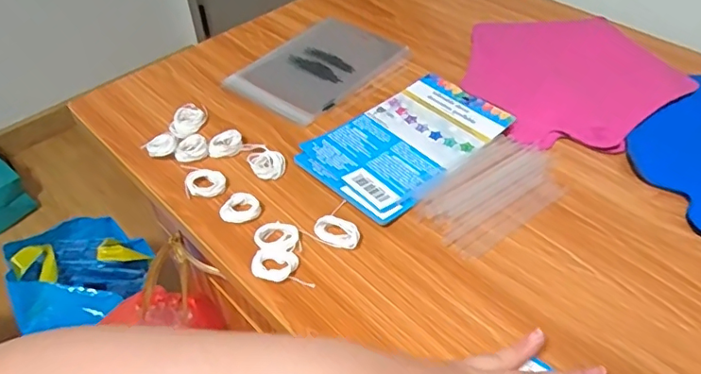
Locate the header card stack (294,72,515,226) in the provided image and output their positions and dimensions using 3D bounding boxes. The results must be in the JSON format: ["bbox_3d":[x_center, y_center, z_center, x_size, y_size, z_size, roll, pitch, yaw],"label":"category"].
[{"bbox_3d":[0.053,-0.047,0.502,0.191,0.008,0.122,-36,54,-28],"label":"header card stack"}]

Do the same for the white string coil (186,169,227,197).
[{"bbox_3d":[-0.127,-0.004,0.465,0.035,0.006,0.026,-1,45,1],"label":"white string coil"}]

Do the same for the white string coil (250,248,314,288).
[{"bbox_3d":[-0.050,0.060,0.400,0.048,0.007,0.028,5,46,7],"label":"white string coil"}]

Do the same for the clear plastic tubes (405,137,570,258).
[{"bbox_3d":[0.122,0.002,0.452,0.135,0.006,0.080,-29,51,-24],"label":"clear plastic tubes"}]

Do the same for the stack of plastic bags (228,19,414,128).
[{"bbox_3d":[-0.029,-0.137,0.603,0.144,0.009,0.192,28,53,26],"label":"stack of plastic bags"}]

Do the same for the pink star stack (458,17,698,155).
[{"bbox_3d":[0.232,-0.124,0.568,0.217,0.006,0.221,-15,47,-12],"label":"pink star stack"}]

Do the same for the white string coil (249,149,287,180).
[{"bbox_3d":[-0.076,-0.022,0.481,0.031,0.007,0.032,-1,45,1],"label":"white string coil"}]

